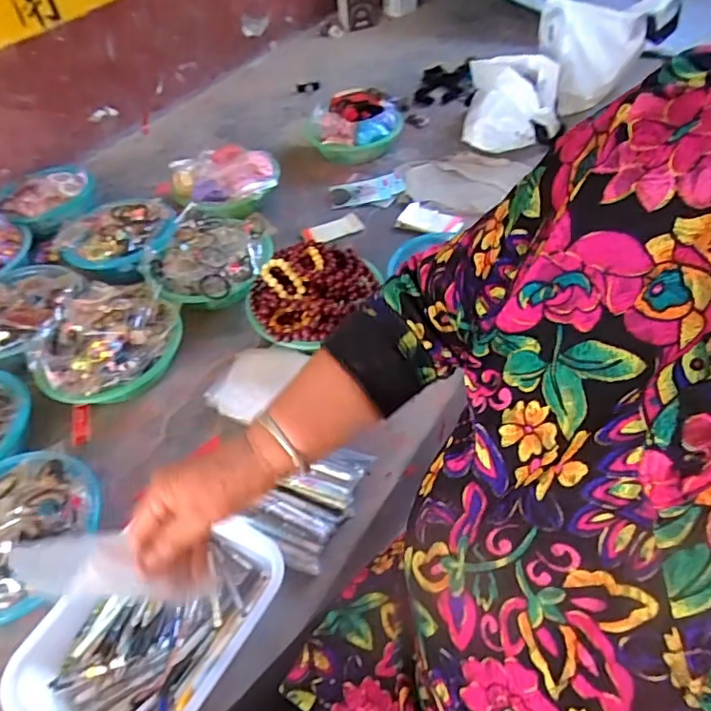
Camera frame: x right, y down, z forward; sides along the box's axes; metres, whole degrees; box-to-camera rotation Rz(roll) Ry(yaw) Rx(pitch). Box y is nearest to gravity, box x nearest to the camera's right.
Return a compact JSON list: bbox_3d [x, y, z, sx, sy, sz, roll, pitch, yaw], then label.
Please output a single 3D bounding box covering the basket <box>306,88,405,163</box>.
[{"bbox_3d":[-0.004,-0.589,1.370,0.240,0.127,0.227,-4,49,3],"label":"basket"}]

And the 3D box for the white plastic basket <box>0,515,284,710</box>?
[{"bbox_3d":[-0.233,0.317,0.650,0.210,0.067,0.295,21,54,23],"label":"white plastic basket"}]

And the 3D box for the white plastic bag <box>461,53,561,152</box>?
[{"bbox_3d":[0.382,-0.617,1.351,0.215,0.154,0.187,7,50,12],"label":"white plastic bag"}]

